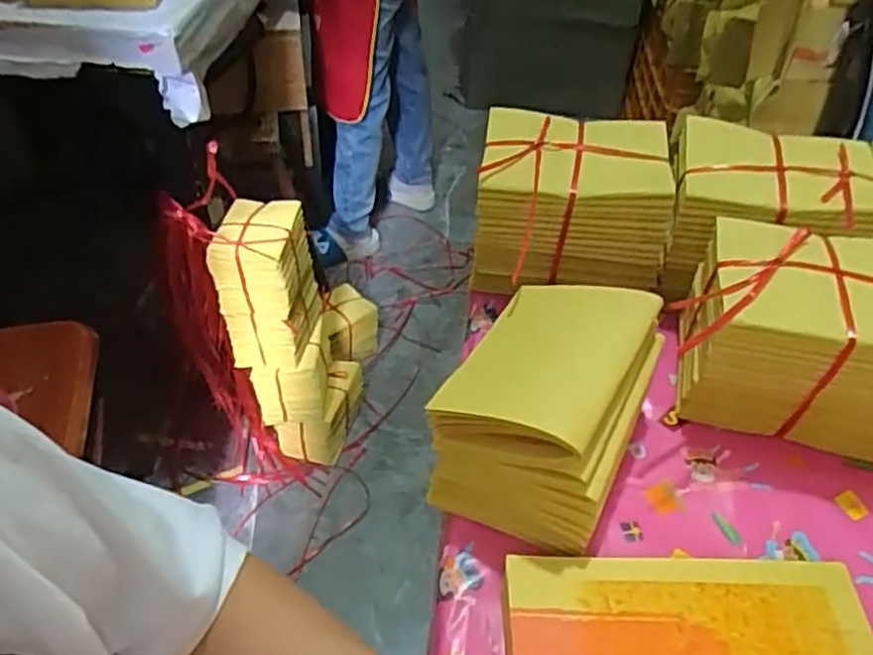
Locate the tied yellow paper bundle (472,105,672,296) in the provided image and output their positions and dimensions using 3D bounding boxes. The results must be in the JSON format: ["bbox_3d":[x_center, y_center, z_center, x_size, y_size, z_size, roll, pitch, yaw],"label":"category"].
[{"bbox_3d":[0.124,-0.115,0.656,0.163,0.117,0.118,6,47,4],"label":"tied yellow paper bundle"}]

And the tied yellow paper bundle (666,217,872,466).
[{"bbox_3d":[0.286,0.007,0.559,0.178,0.128,0.125,8,47,6],"label":"tied yellow paper bundle"}]

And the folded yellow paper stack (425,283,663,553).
[{"bbox_3d":[0.082,0.049,0.522,0.125,0.111,0.174,21,49,17],"label":"folded yellow paper stack"}]

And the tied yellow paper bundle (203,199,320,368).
[{"bbox_3d":[-0.296,-0.077,1.257,0.132,0.254,0.164,10,47,7],"label":"tied yellow paper bundle"}]

